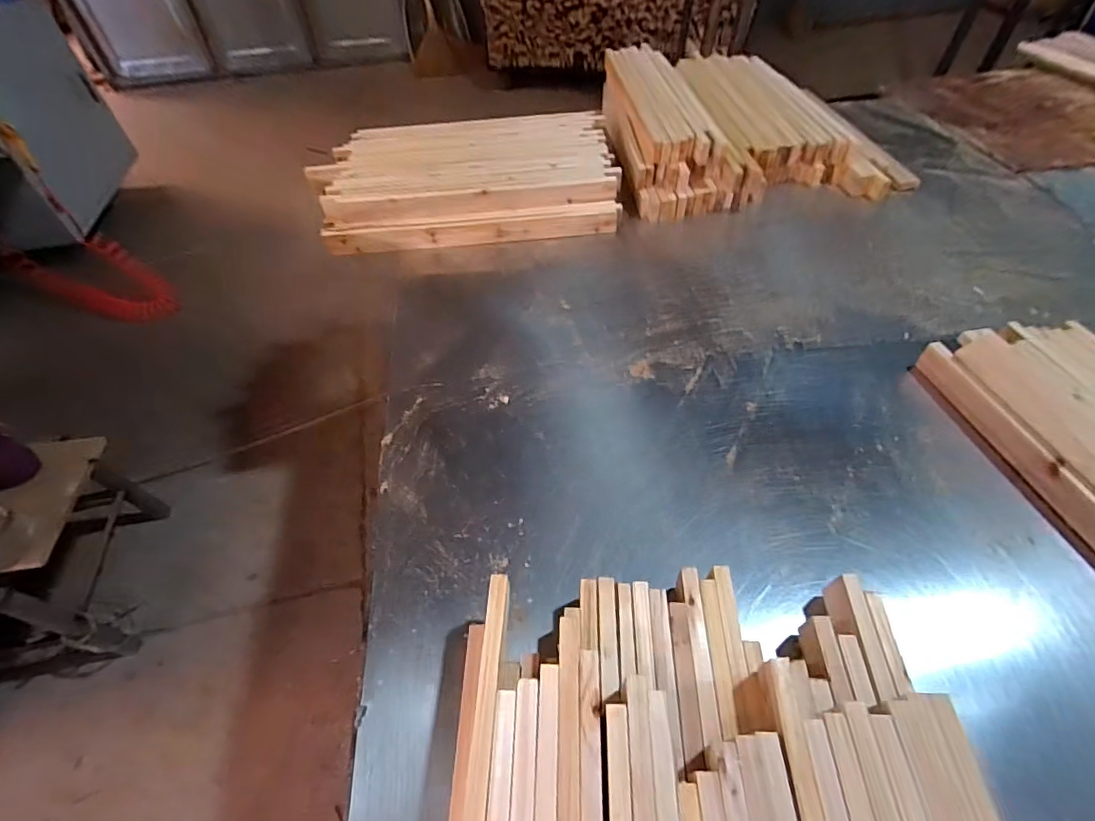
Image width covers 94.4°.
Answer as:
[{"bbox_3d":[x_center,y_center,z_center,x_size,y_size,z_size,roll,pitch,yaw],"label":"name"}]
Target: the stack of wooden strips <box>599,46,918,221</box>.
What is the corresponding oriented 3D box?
[{"bbox_3d":[0.405,-0.622,1.060,0.518,0.146,0.539,-5,51,-1],"label":"stack of wooden strips"}]

